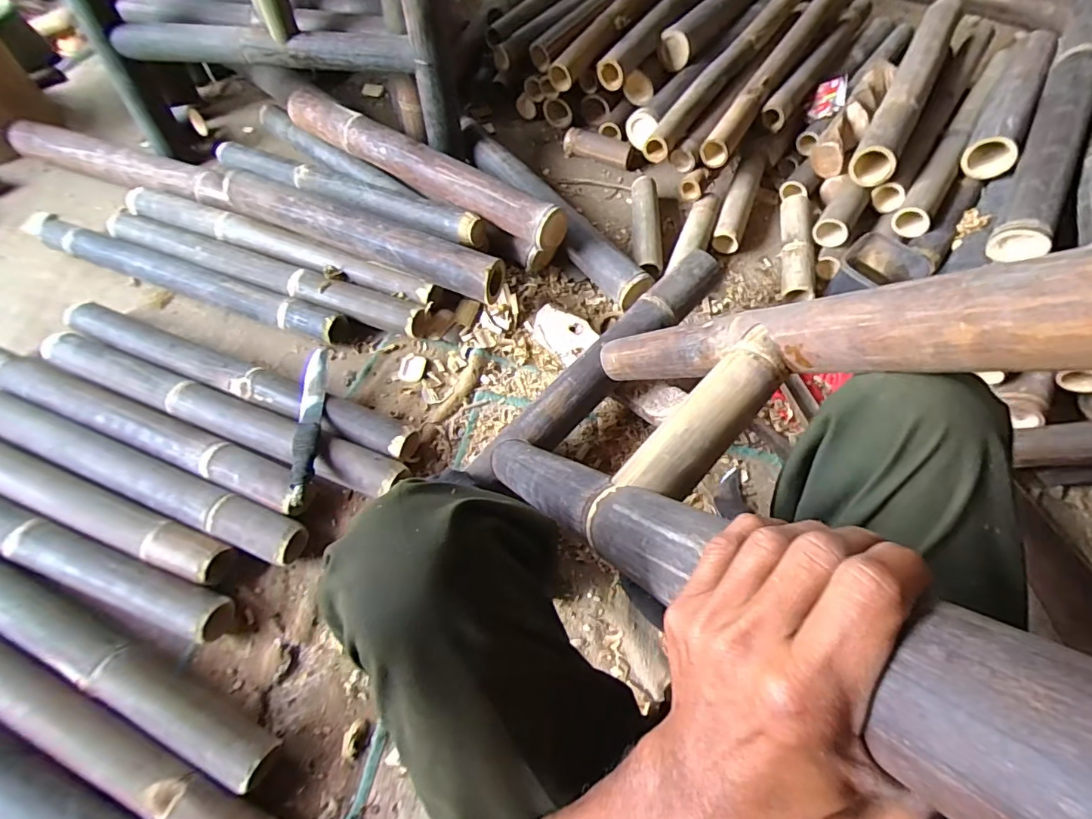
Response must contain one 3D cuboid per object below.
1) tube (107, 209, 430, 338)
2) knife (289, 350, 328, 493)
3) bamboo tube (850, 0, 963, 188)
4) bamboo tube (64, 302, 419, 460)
[{"bbox_3d":[-0.523,-0.250,0.929,0.651,0.069,0.069,18,65,9],"label":"tube"},{"bbox_3d":[-0.367,0.003,0.782,0.040,0.034,0.287,-11,49,-5],"label":"knife"},{"bbox_3d":[0.710,-0.634,0.973,0.064,0.064,0.570,28,67,14],"label":"bamboo tube"},{"bbox_3d":[-0.515,-0.062,0.823,0.652,0.066,0.073,20,65,10],"label":"bamboo tube"}]

